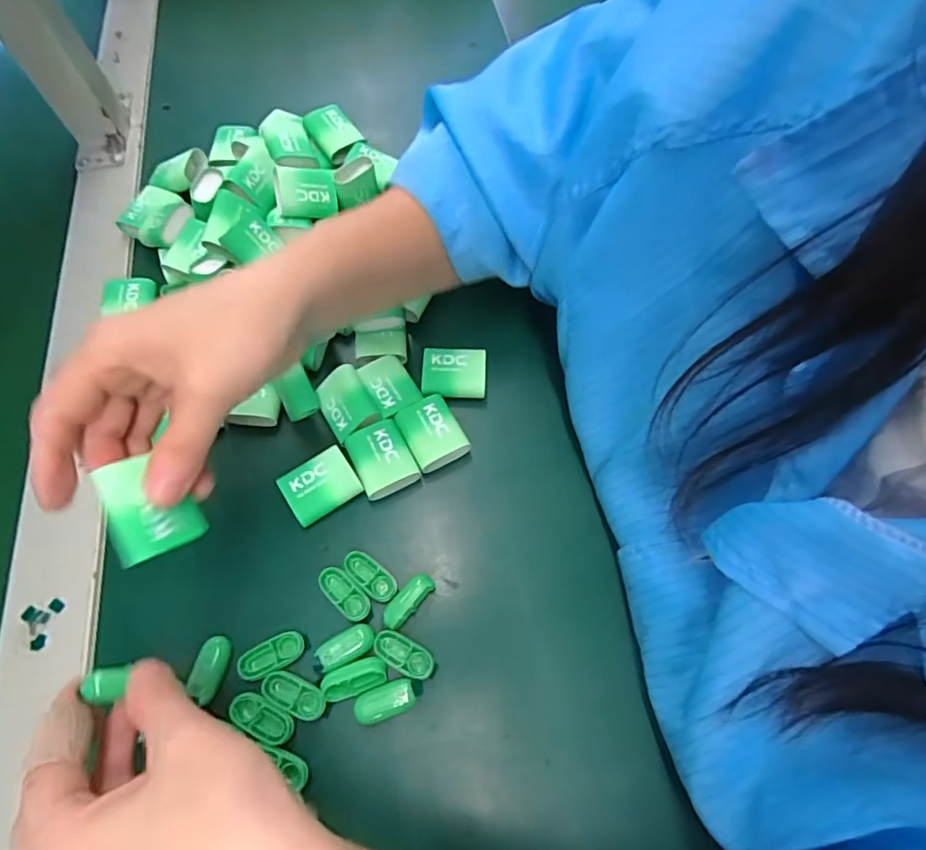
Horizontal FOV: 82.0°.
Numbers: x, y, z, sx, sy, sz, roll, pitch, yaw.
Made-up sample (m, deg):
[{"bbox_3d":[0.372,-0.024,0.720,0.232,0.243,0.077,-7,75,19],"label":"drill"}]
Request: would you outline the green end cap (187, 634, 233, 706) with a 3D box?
[{"bbox_3d":[-0.134,0.129,0.283,0.016,0.007,0.031,15,66,7],"label":"green end cap"}]

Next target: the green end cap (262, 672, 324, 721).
[{"bbox_3d":[-0.088,0.141,0.279,0.033,0.006,0.015,18,66,9],"label":"green end cap"}]

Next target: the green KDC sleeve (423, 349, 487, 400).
[{"bbox_3d":[-0.006,-0.035,0.356,0.041,0.012,0.035,0,65,0],"label":"green KDC sleeve"}]

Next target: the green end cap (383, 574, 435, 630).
[{"bbox_3d":[-0.031,0.097,0.294,0.013,0.006,0.034,41,72,17],"label":"green end cap"}]

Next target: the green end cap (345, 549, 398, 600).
[{"bbox_3d":[-0.053,0.085,0.303,0.035,0.005,0.015,37,71,16],"label":"green end cap"}]

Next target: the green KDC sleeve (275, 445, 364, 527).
[{"bbox_3d":[-0.086,0.036,0.322,0.042,0.011,0.034,-32,69,-14],"label":"green KDC sleeve"}]

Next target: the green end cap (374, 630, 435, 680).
[{"bbox_3d":[-0.032,0.123,0.285,0.034,0.004,0.015,25,68,12],"label":"green end cap"}]

